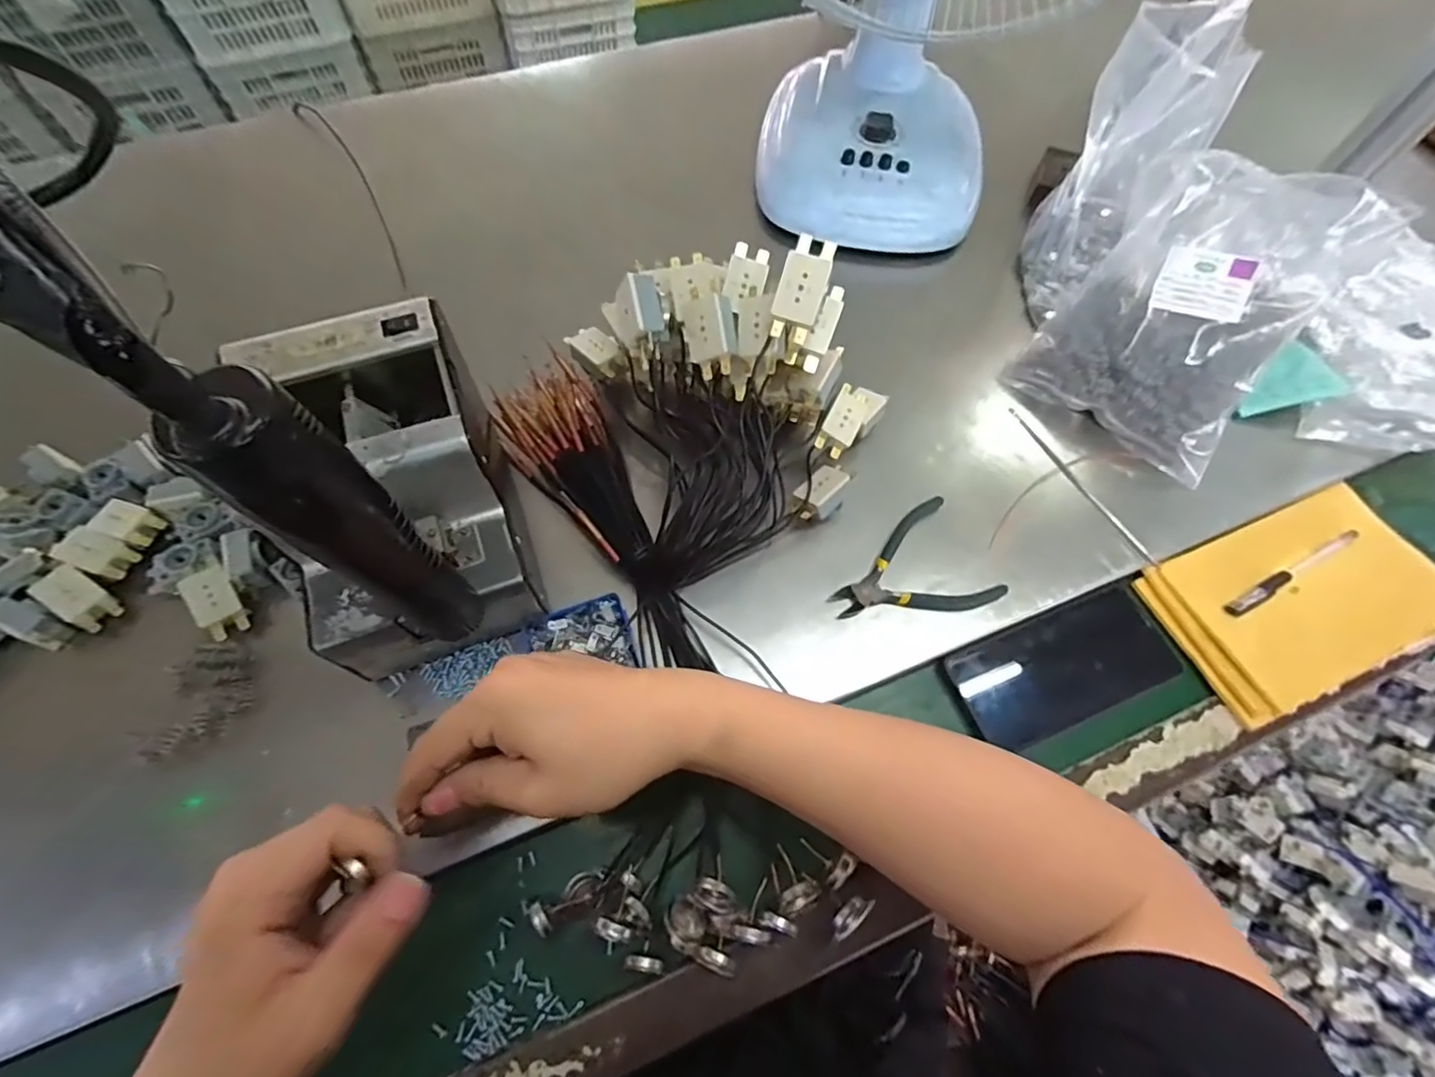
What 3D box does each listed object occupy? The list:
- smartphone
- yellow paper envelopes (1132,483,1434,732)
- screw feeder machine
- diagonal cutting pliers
[{"bbox_3d":[0.259,0.092,0.450,0.174,0.012,0.075,-20,68,-12],"label":"smartphone"},{"bbox_3d":[0.461,0.045,0.480,0.233,0.013,0.126,-20,67,-12],"label":"yellow paper envelopes"},{"bbox_3d":[-0.202,-0.032,0.390,0.126,0.133,0.189,-16,67,-10],"label":"screw feeder machine"},{"bbox_3d":[0.141,0.025,0.454,0.118,0.012,0.089,-22,68,-13],"label":"diagonal cutting pliers"}]

